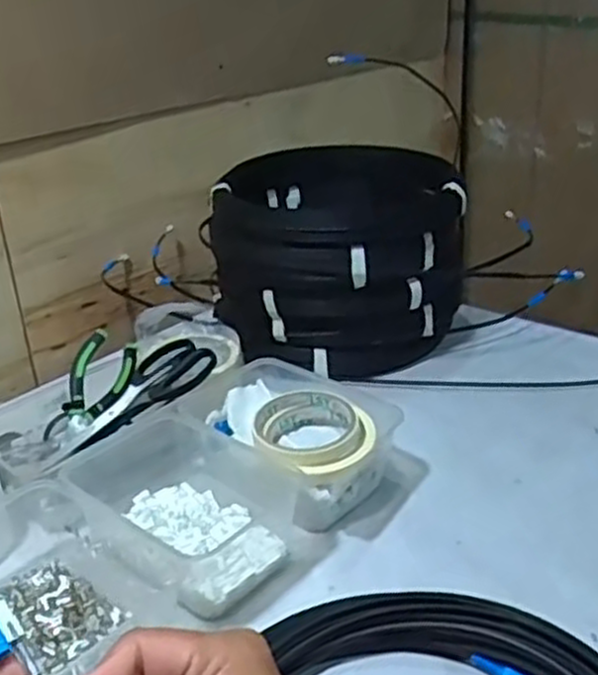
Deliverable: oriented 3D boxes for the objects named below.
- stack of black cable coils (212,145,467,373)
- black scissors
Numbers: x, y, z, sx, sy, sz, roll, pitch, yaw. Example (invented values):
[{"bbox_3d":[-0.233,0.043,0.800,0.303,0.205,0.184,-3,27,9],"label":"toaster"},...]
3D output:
[{"bbox_3d":[0.040,-0.097,0.904,0.263,0.198,0.256,-4,25,-2],"label":"stack of black cable coils"},{"bbox_3d":[-0.155,0.060,0.721,0.169,0.019,0.066,-38,38,-12],"label":"black scissors"}]

